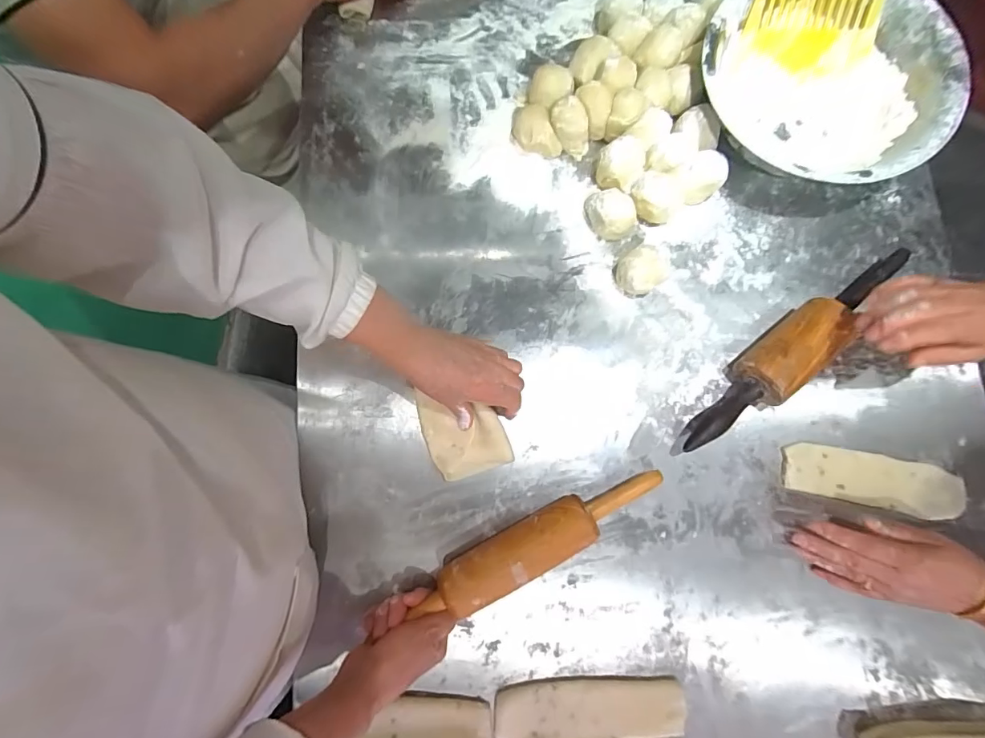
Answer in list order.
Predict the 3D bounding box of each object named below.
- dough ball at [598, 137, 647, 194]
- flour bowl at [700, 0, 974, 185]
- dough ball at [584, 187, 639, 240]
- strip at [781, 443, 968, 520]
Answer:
[{"bbox_3d":[0.156,-0.248,0.564,0.051,0.045,0.060,30,82,6],"label":"dough ball"},{"bbox_3d":[0.393,-0.343,0.552,0.271,0.087,0.237,40,83,7],"label":"flour bowl"},{"bbox_3d":[0.140,-0.187,0.548,0.042,0.048,0.062,-44,82,-6],"label":"dough ball"},{"bbox_3d":[0.421,0.123,0.505,0.192,0.007,0.057,12,80,4],"label":"strip"}]

